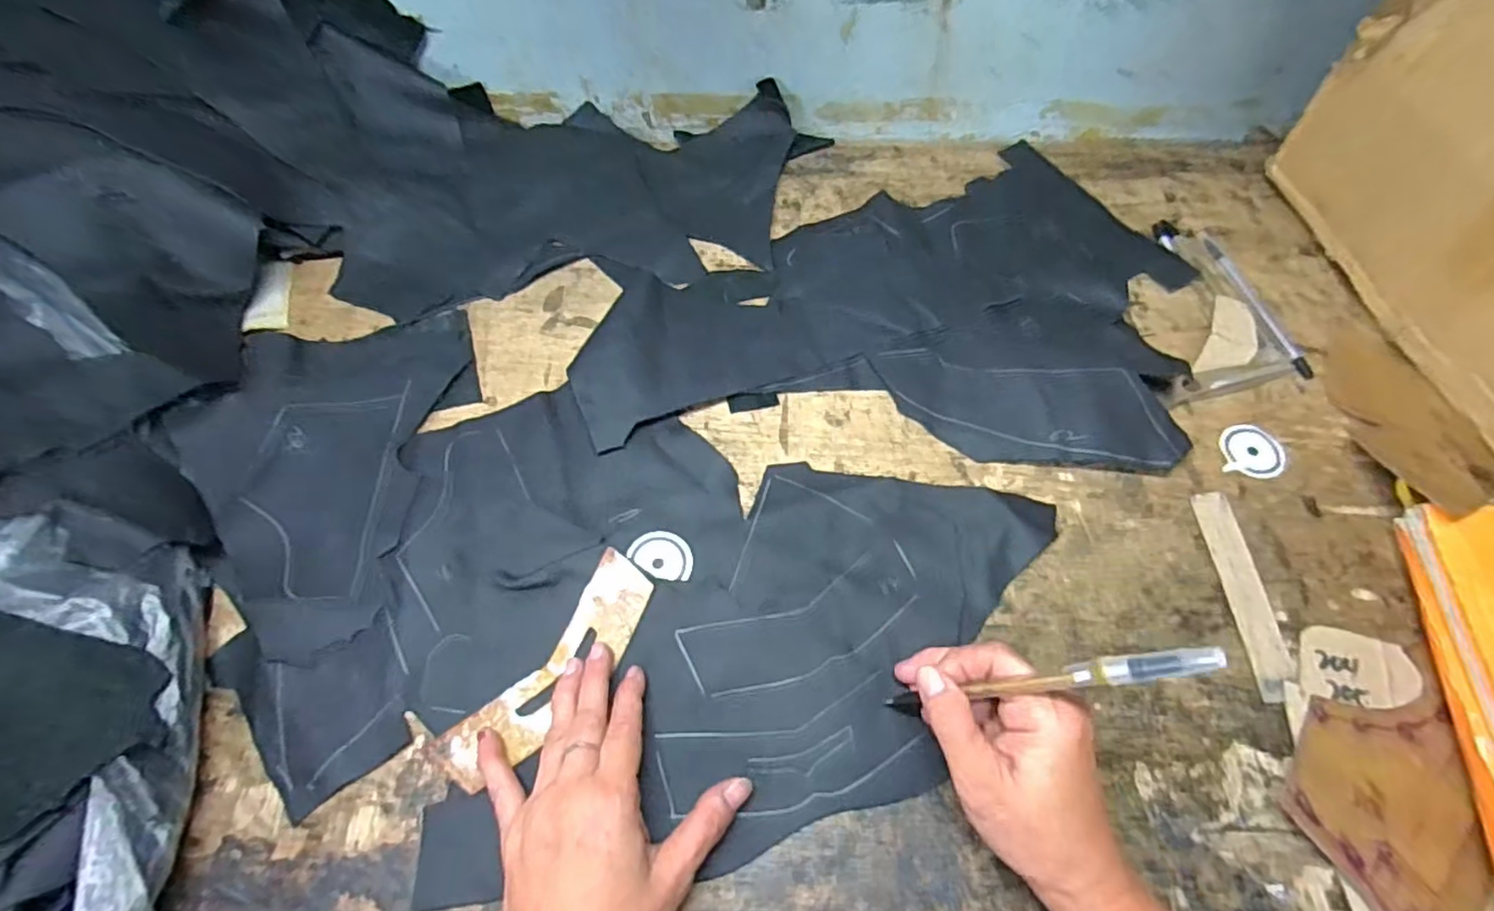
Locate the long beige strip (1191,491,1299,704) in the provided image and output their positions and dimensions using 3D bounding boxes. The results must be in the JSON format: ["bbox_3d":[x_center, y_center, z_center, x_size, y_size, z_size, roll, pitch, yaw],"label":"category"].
[{"bbox_3d":[0.295,0.079,0.388,0.023,0.004,0.125,1,60,1],"label":"long beige strip"}]

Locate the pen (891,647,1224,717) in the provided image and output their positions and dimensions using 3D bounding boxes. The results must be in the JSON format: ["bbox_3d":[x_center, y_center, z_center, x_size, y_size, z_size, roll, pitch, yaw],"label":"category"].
[{"bbox_3d":[0.122,0.102,0.290,0.010,0.160,0.010,21,55,-27],"label":"pen"}]

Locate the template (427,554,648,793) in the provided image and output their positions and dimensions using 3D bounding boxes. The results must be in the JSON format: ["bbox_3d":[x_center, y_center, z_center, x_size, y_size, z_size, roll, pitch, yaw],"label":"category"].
[{"bbox_3d":[-0.105,0.117,0.359,0.044,0.008,0.138,36,67,13],"label":"template"}]

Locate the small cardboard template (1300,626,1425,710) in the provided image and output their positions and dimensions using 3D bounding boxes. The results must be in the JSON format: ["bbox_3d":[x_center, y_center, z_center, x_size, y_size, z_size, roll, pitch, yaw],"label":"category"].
[{"bbox_3d":[0.340,0.118,0.364,0.058,0.004,0.044,15,61,8],"label":"small cardboard template"}]

